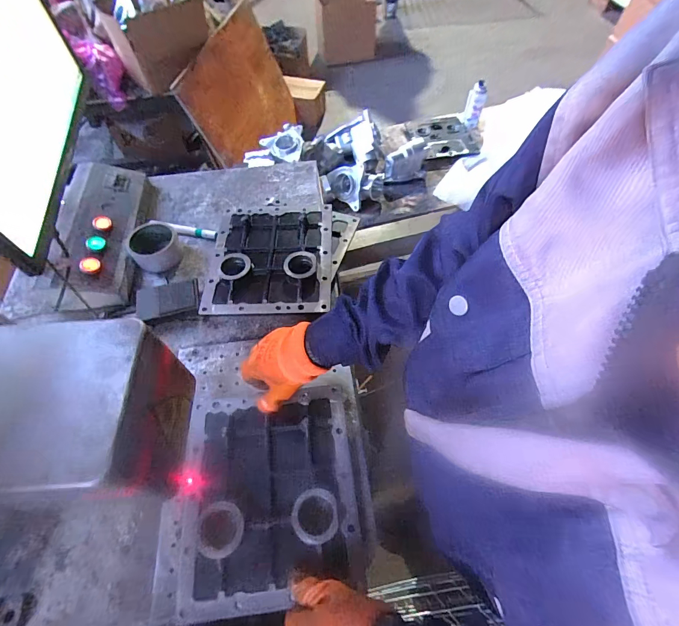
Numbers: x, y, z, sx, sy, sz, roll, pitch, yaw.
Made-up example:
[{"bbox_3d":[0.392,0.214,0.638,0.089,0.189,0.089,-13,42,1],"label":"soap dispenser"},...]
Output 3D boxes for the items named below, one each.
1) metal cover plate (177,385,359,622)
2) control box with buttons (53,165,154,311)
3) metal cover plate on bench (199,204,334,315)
[{"bbox_3d":[-0.089,0.216,0.455,0.208,0.022,0.239,-6,59,-3],"label":"metal cover plate"},{"bbox_3d":[-0.442,-0.150,0.681,0.135,0.085,0.343,-9,59,-5],"label":"control box with buttons"},{"bbox_3d":[-0.121,-0.107,0.640,0.209,0.025,0.244,0,59,1],"label":"metal cover plate on bench"}]

